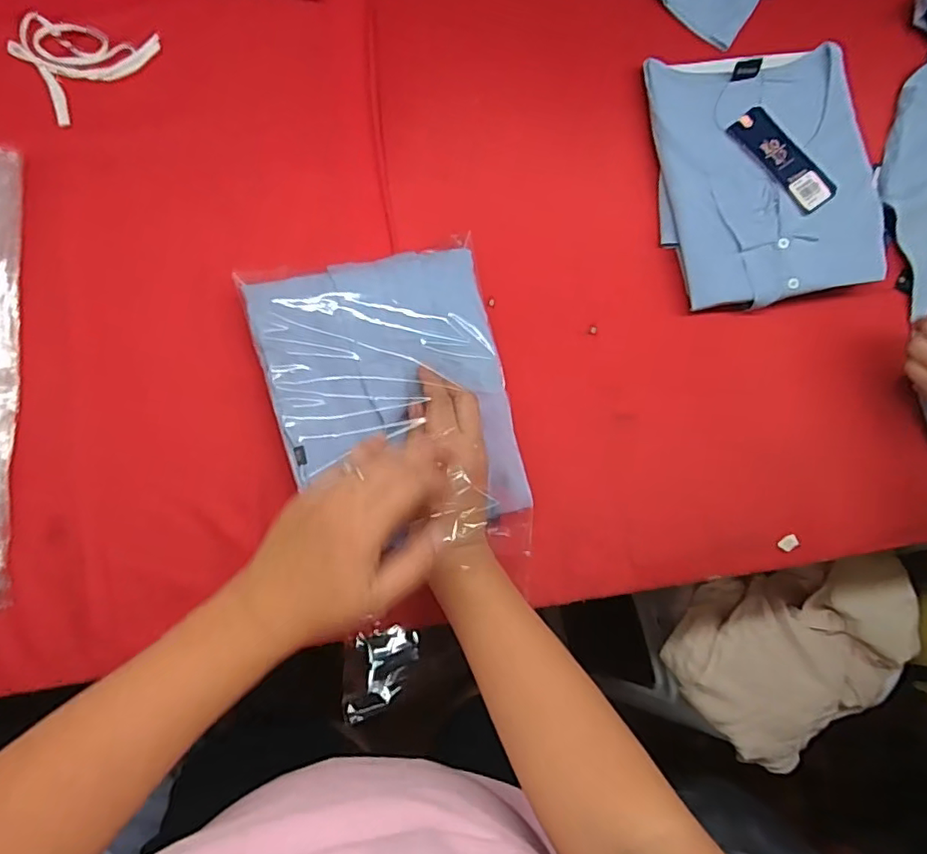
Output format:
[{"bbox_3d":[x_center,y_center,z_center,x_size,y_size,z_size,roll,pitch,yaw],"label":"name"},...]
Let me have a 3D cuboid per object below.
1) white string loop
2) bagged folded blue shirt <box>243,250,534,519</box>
[{"bbox_3d":[-0.360,-0.350,0.528,0.096,0.011,0.117,41,78,0],"label":"white string loop"},{"bbox_3d":[-0.062,-0.034,0.500,0.201,0.041,0.238,-11,87,-8],"label":"bagged folded blue shirt"}]

